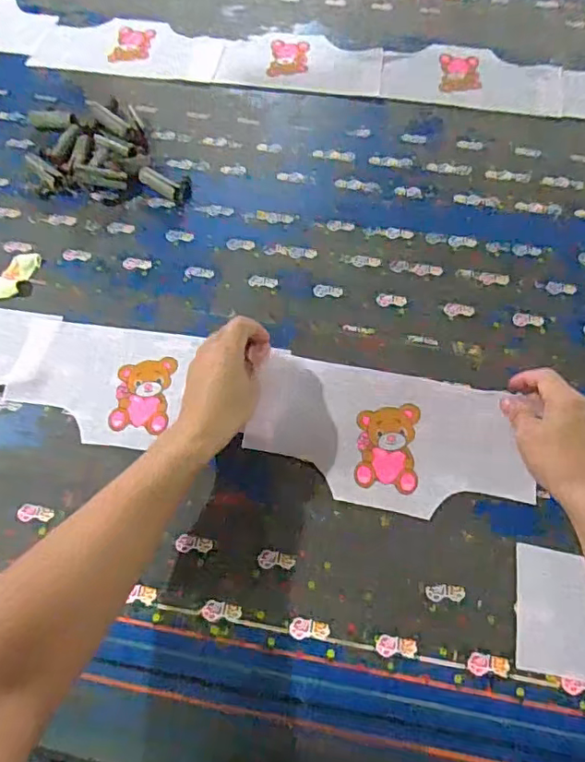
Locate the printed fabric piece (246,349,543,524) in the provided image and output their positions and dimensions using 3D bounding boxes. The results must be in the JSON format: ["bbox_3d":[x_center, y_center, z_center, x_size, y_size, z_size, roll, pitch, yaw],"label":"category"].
[{"bbox_3d":[0.095,0.055,0.529,0.265,0.026,0.132,14,65,5],"label":"printed fabric piece"}]

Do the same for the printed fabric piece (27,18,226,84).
[{"bbox_3d":[-0.251,-0.522,0.849,0.276,0.004,0.136,8,64,1],"label":"printed fabric piece"}]

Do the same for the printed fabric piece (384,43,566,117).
[{"bbox_3d":[0.267,-0.455,0.807,0.258,0.007,0.131,10,64,6],"label":"printed fabric piece"}]

